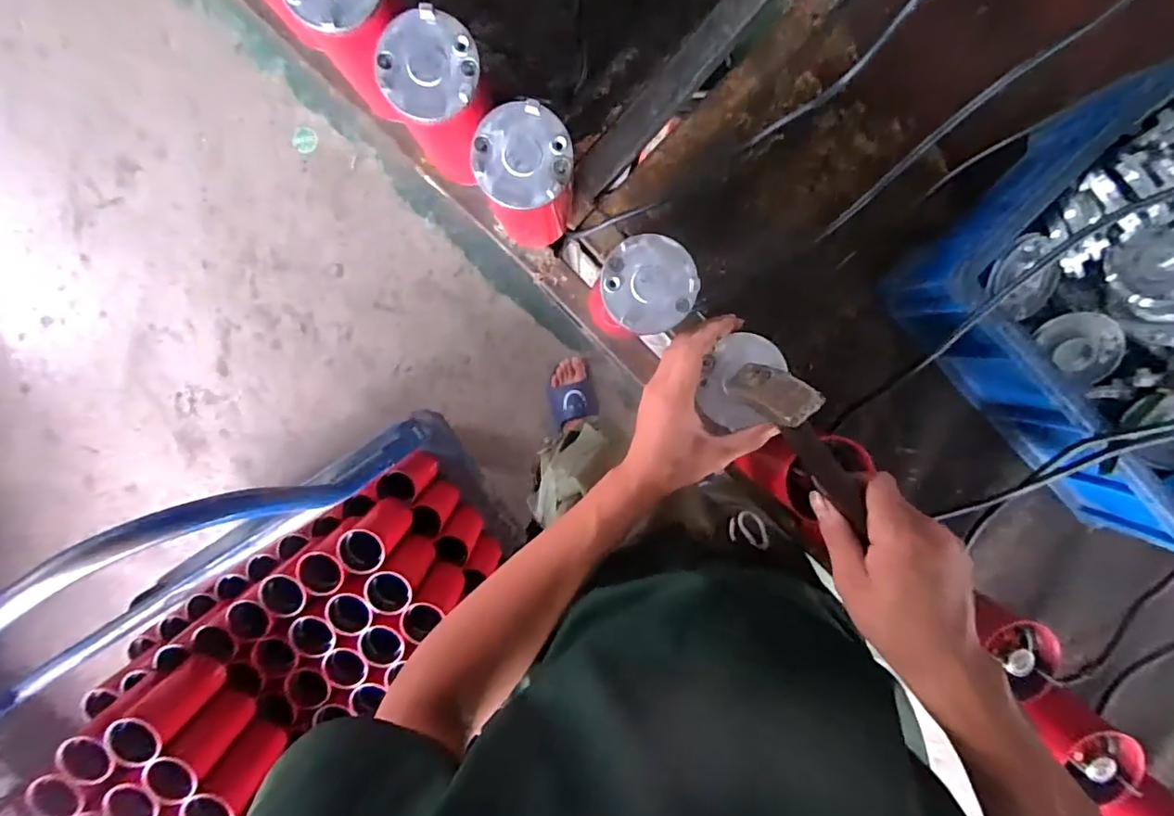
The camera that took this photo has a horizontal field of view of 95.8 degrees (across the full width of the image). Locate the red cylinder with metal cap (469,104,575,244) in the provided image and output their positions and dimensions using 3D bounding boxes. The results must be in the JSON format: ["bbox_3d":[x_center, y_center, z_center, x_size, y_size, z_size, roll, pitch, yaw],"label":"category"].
[{"bbox_3d":[-0.051,-0.197,0.482,0.075,0.176,0.079,5,98,-2],"label":"red cylinder with metal cap"}]

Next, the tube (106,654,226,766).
[{"bbox_3d":[-0.654,0.469,0.834,0.075,0.143,0.073,0,98,0],"label":"tube"}]

